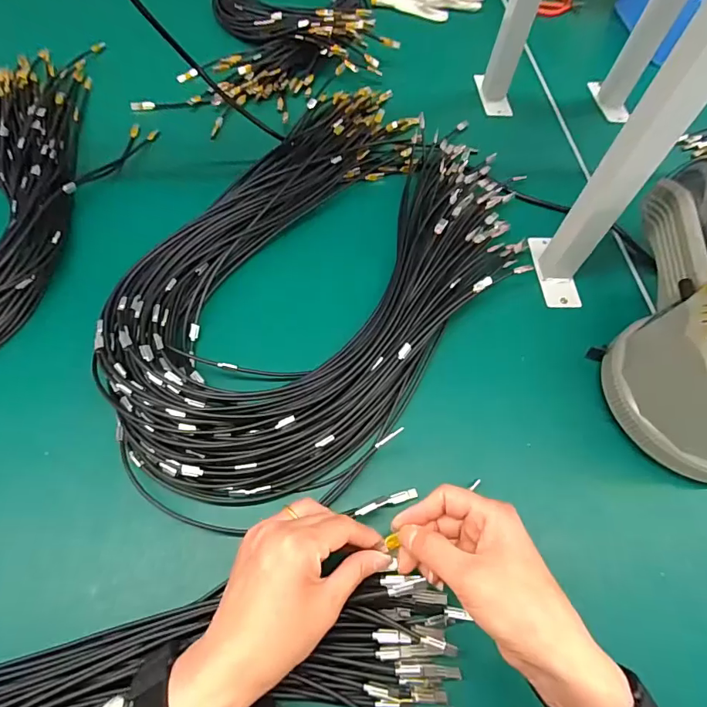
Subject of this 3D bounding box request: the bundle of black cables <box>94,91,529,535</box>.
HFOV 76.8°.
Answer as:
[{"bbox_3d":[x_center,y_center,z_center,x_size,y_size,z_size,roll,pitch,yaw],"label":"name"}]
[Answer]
[{"bbox_3d":[-0.028,-0.098,0.466,0.315,0.041,0.524,33,64,14],"label":"bundle of black cables"}]

